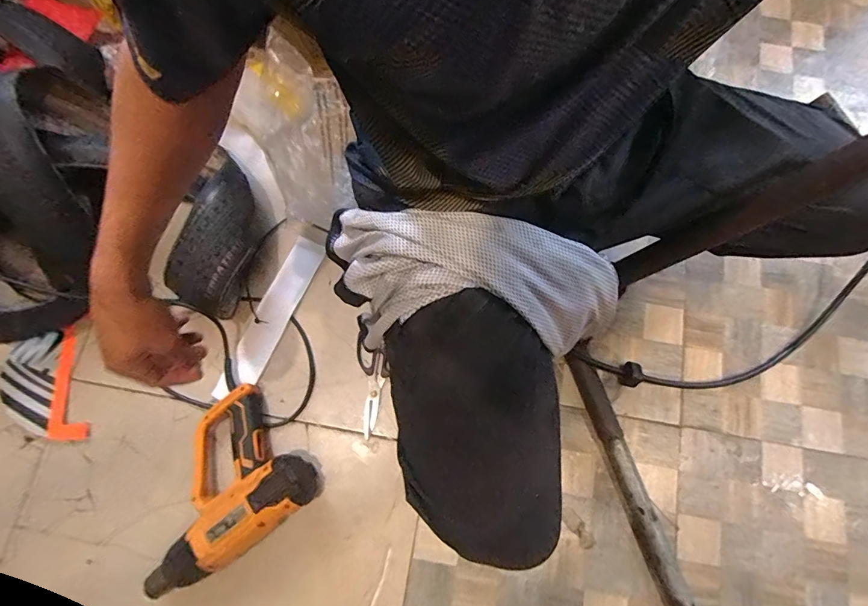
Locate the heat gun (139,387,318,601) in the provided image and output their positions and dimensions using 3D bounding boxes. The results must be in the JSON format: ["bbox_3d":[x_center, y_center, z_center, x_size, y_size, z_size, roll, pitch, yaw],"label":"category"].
[{"bbox_3d":[-0.325,0.273,0.618,0.247,0.088,0.199,-37,79,-8],"label":"heat gun"}]

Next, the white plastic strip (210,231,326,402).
[{"bbox_3d":[-0.279,0.022,0.717,0.063,0.013,0.296,23,77,5],"label":"white plastic strip"}]

